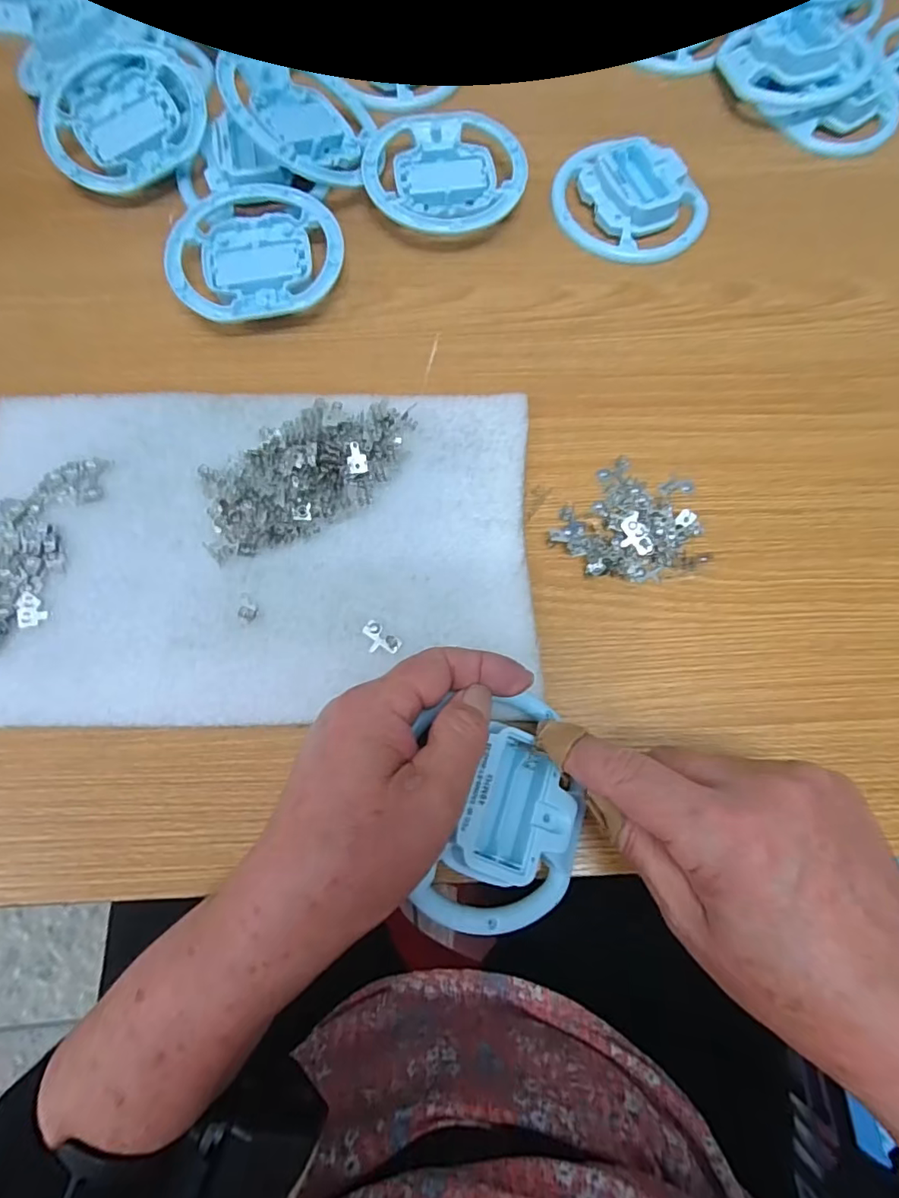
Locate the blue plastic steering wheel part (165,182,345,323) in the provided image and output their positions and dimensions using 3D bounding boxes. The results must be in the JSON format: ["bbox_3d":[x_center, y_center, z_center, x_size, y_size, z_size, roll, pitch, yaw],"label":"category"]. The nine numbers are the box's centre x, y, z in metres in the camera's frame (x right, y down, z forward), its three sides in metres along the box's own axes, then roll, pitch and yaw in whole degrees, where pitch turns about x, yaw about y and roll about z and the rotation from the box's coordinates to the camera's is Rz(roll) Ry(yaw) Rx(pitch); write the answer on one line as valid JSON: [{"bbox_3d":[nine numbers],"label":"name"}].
[{"bbox_3d":[-0.121,-0.216,0.343,0.101,0.023,0.098,1,72,-2],"label":"blue plastic steering wheel part"}]

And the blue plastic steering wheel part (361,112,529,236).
[{"bbox_3d":[-0.003,-0.277,0.364,0.101,0.023,0.098,-3,72,-3],"label":"blue plastic steering wheel part"}]

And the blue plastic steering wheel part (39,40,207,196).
[{"bbox_3d":[-0.213,-0.317,0.357,0.100,0.017,0.105,-25,74,-9],"label":"blue plastic steering wheel part"}]

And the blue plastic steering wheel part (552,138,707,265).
[{"bbox_3d":[0.117,-0.265,0.363,0.085,0.020,0.097,-43,78,-14],"label":"blue plastic steering wheel part"}]

